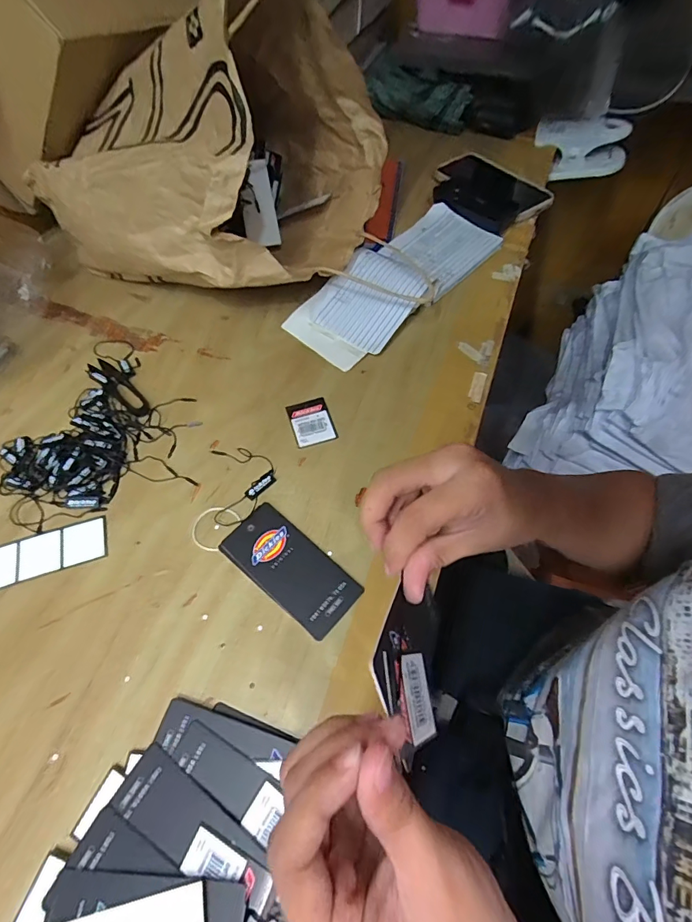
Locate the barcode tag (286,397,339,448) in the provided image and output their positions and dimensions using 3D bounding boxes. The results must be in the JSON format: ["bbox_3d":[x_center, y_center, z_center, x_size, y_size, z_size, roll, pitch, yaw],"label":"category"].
[{"bbox_3d":[-0.032,-0.037,0.403,0.037,0.004,0.048,-16,59,-8],"label":"barcode tag"}]

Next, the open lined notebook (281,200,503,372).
[{"bbox_3d":[0.062,-0.212,0.488,0.110,0.038,0.276,36,66,22],"label":"open lined notebook"}]

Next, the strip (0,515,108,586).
[{"bbox_3d":[-0.252,0.077,0.345,0.118,0.004,0.035,-18,59,-9],"label":"strip"}]

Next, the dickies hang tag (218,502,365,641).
[{"bbox_3d":[-0.043,0.081,0.333,0.110,0.004,0.052,35,66,21],"label":"dickies hang tag"}]

